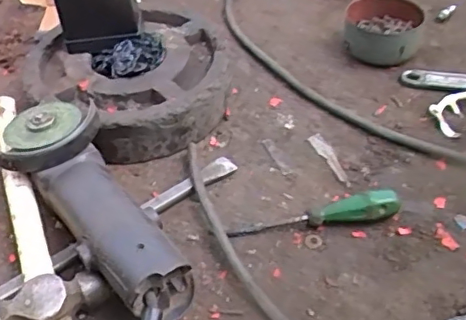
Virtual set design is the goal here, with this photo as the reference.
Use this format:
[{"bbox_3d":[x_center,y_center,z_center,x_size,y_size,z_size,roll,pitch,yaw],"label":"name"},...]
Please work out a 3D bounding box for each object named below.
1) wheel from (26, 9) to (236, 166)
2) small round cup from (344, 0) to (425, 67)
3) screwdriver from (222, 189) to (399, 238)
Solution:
[{"bbox_3d":[-0.113,-0.094,0.686,0.220,0.069,0.208,-2,44,2],"label":"wheel"},{"bbox_3d":[0.201,-0.177,0.765,0.100,0.048,0.100,-2,44,2],"label":"small round cup"},{"bbox_3d":[0.079,0.053,0.561,0.167,0.027,0.024,-5,44,0],"label":"screwdriver"}]

